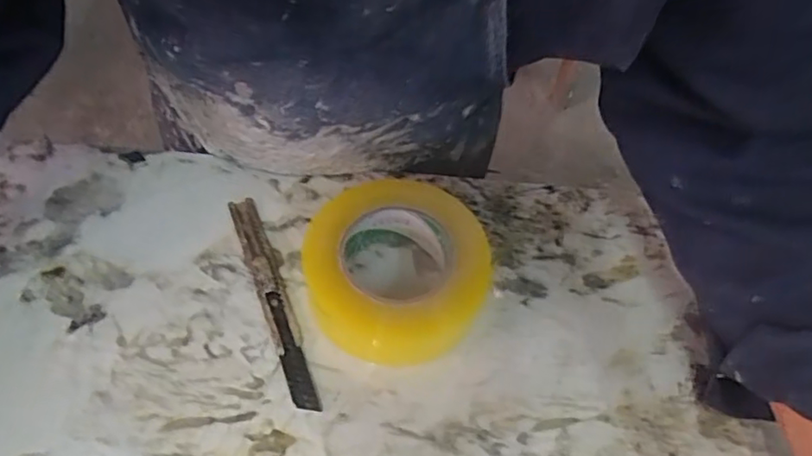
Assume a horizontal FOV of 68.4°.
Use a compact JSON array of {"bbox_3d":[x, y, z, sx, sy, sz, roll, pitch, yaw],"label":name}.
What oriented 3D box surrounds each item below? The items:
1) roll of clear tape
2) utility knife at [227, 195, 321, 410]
[{"bbox_3d":[-0.009,0.031,0.438,0.126,0.051,0.125,2,55,-3],"label":"roll of clear tape"},{"bbox_3d":[-0.099,0.047,0.446,0.024,0.012,0.183,-17,58,-16],"label":"utility knife"}]

